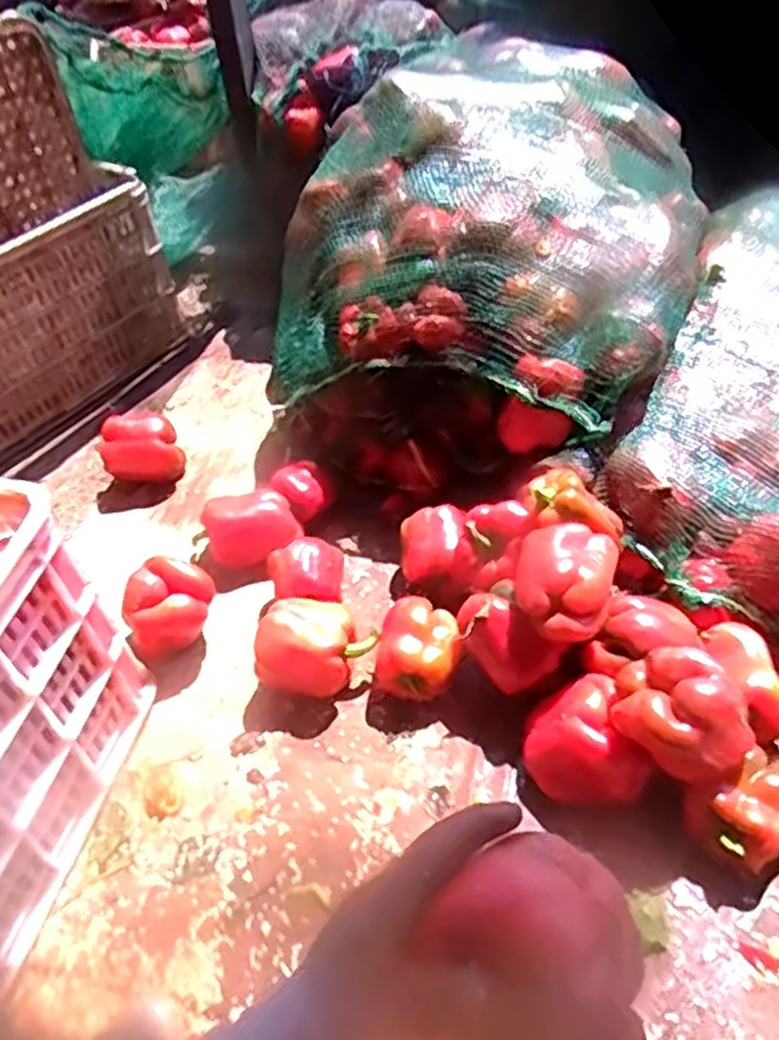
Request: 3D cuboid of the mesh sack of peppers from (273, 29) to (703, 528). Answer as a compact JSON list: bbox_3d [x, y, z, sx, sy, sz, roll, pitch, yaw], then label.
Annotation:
[{"bbox_3d":[0.142,-0.339,1.043,0.497,0.385,0.548,14,49,20],"label":"mesh sack of peppers"}]

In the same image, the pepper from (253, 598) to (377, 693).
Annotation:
[{"bbox_3d":[-0.085,0.139,0.822,0.118,0.102,0.089,-33,50,-23],"label":"pepper"}]

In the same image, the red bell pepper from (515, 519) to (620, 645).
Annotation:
[{"bbox_3d":[0.168,0.060,0.736,0.090,0.070,0.104,7,47,14],"label":"red bell pepper"}]

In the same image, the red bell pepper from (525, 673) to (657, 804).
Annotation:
[{"bbox_3d":[0.178,0.215,0.714,0.091,0.091,0.103,-16,46,-8],"label":"red bell pepper"}]

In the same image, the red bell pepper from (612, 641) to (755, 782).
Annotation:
[{"bbox_3d":[0.254,0.165,0.662,0.115,0.077,0.082,11,48,17],"label":"red bell pepper"}]

